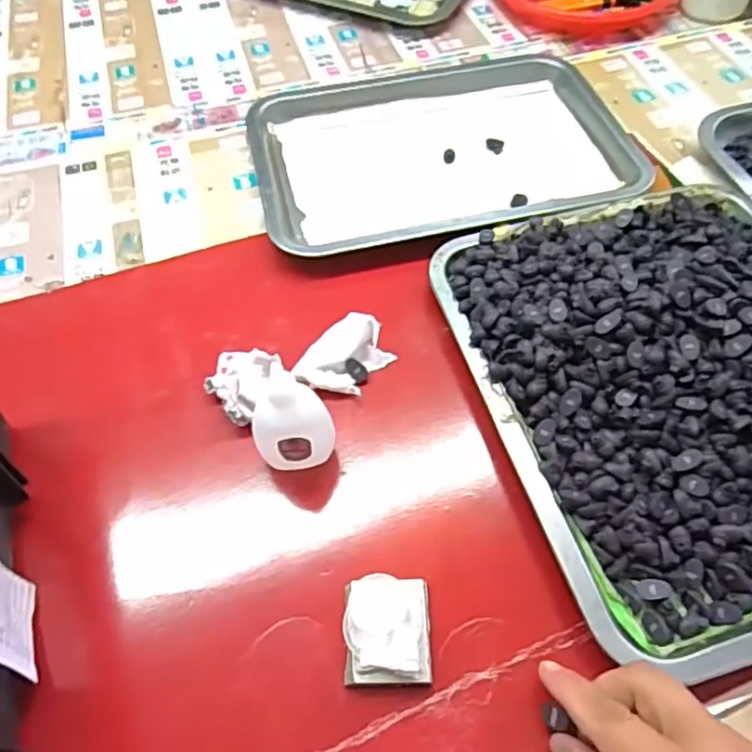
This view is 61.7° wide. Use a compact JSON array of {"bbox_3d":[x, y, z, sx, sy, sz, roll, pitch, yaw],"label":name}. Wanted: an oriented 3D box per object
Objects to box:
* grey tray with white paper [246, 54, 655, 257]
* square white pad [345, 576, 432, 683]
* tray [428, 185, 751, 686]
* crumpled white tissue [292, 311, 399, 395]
[{"bbox_3d":[0.054,-0.204,0.545,0.310,0.023,0.235,-11,57,-6],"label":"grey tray with white paper"},{"bbox_3d":[0.006,0.129,0.320,0.042,0.021,0.050,-2,56,1],"label":"square white pad"},{"bbox_3d":[0.198,-0.003,0.387,0.252,0.046,0.299,-15,57,-8],"label":"tray"},{"bbox_3d":[-0.020,-0.011,0.417,0.042,0.026,0.059,33,63,21],"label":"crumpled white tissue"}]

